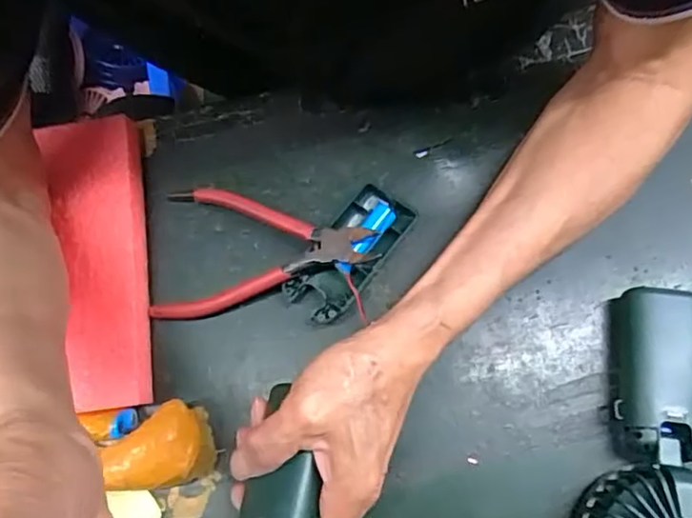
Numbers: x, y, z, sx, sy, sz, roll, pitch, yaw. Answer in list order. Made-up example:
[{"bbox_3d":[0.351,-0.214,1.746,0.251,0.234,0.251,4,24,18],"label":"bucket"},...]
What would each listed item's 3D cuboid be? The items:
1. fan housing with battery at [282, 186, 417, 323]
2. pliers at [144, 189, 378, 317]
[{"bbox_3d":[0.001,-0.004,0.382,0.041,0.021,0.092,36,76,11],"label":"fan housing with battery"},{"bbox_3d":[-0.055,0.001,0.380,0.137,0.022,0.087,9,73,4],"label":"pliers"}]

